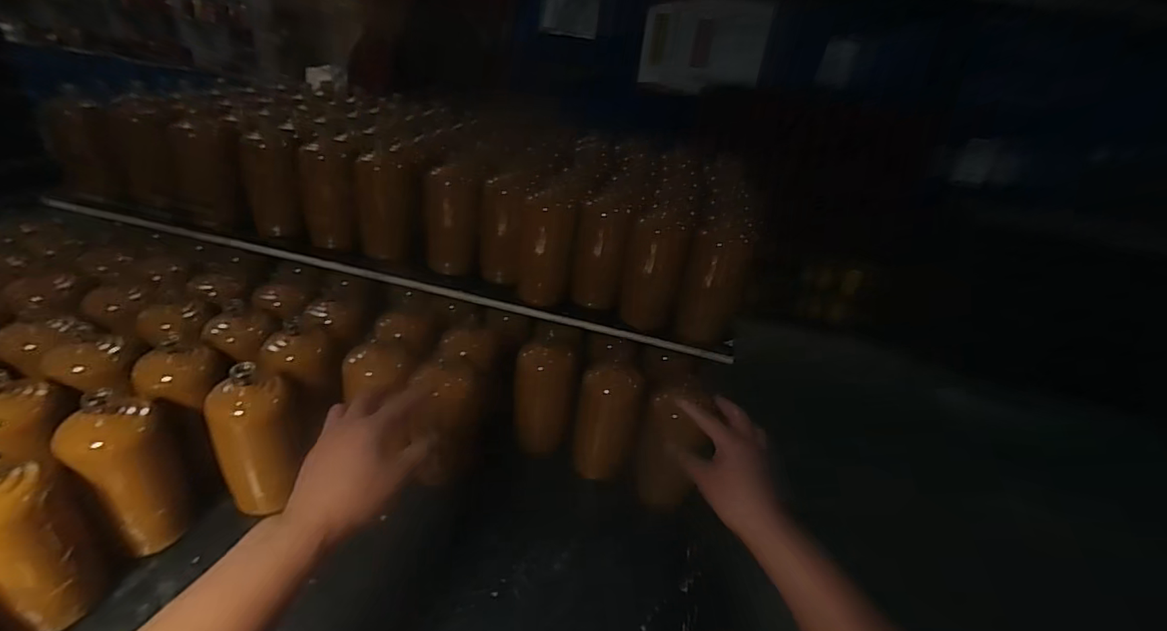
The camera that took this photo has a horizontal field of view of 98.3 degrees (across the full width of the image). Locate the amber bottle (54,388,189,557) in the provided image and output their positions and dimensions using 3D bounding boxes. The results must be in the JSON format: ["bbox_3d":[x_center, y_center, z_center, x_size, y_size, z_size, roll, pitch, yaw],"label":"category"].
[{"bbox_3d":[-0.487,0.164,0.543,0.079,0.177,0.085,30,36,35],"label":"amber bottle"}]

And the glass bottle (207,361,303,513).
[{"bbox_3d":[-0.390,0.140,0.603,0.081,0.179,0.078,-11,34,-30],"label":"glass bottle"}]

